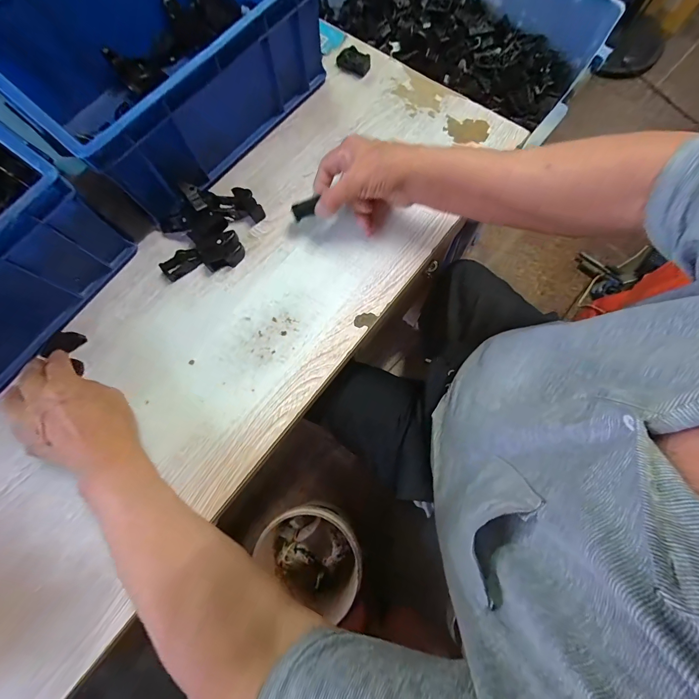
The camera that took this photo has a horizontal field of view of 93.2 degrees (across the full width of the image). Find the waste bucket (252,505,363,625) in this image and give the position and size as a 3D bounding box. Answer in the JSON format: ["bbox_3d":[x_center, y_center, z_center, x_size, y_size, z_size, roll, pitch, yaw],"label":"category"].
[{"bbox_3d":[-0.103,0.554,0.888,0.248,0.205,0.271,-1,76,2],"label":"waste bucket"}]

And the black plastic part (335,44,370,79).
[{"bbox_3d":[0.005,-0.414,0.474,0.050,0.022,0.023,23,78,8],"label":"black plastic part"}]

